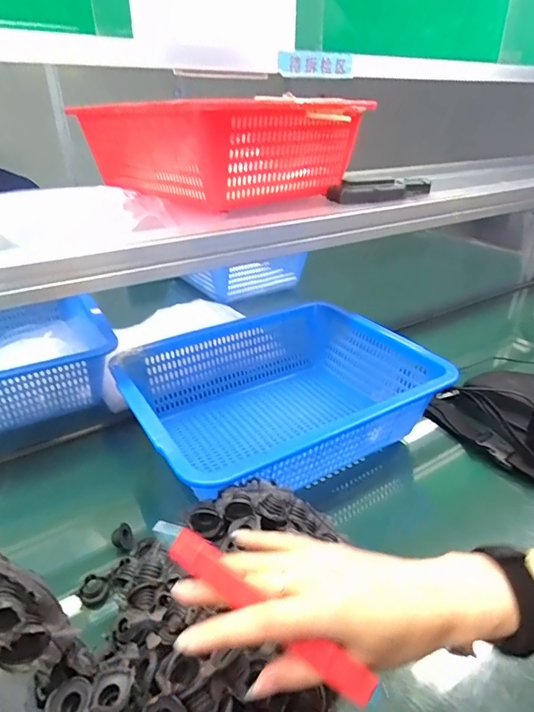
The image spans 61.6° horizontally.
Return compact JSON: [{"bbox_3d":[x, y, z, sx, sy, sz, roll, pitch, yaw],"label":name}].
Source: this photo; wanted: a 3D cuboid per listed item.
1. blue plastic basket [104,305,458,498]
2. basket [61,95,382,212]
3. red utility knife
[{"bbox_3d":[0.016,0.061,0.634,0.390,0.127,0.291,-16,33,-27],"label":"blue plastic basket"},{"bbox_3d":[-0.070,-0.299,0.643,0.278,0.112,0.324,-22,36,-33],"label":"basket"},{"bbox_3d":[-0.005,0.143,0.259,0.150,0.012,0.016,32,38,13],"label":"red utility knife"}]

